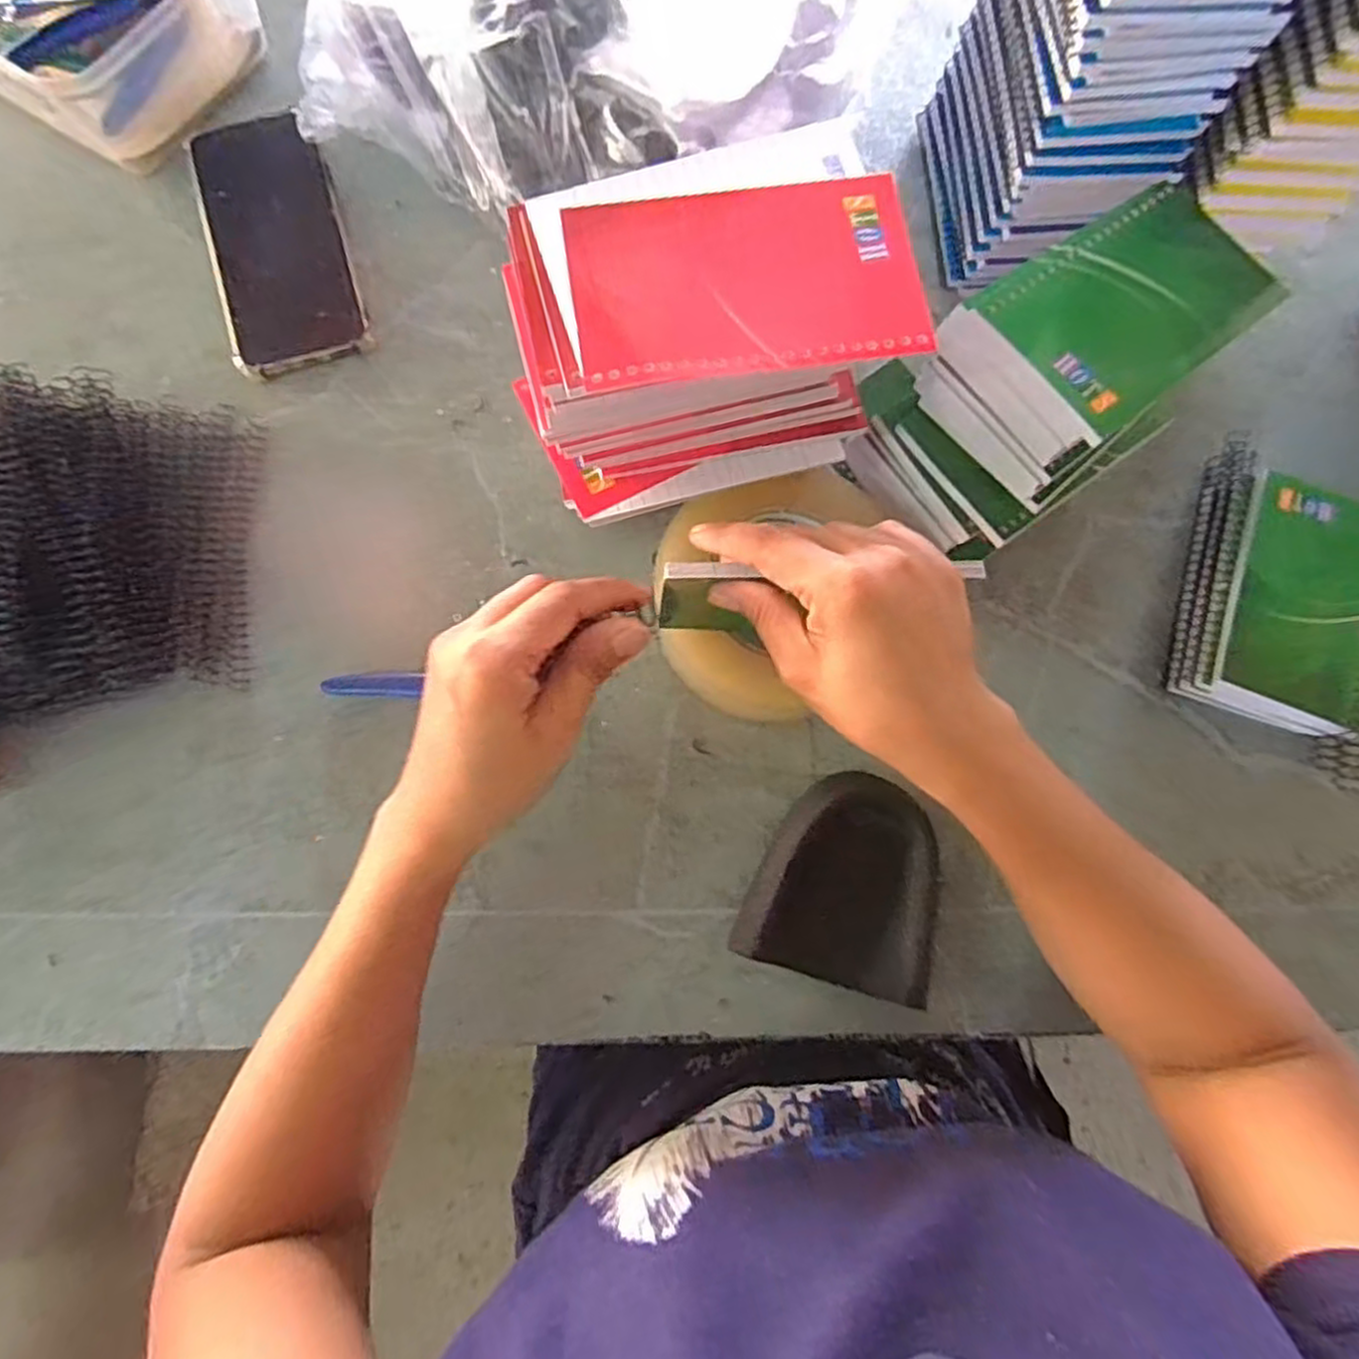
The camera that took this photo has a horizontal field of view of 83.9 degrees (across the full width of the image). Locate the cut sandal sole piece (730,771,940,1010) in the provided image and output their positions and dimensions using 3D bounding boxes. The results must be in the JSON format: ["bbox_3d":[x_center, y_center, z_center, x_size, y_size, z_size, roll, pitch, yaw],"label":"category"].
[{"bbox_3d":[0.088,0.103,0.394,0.095,0.030,0.102,17,78,3],"label":"cut sandal sole piece"}]

